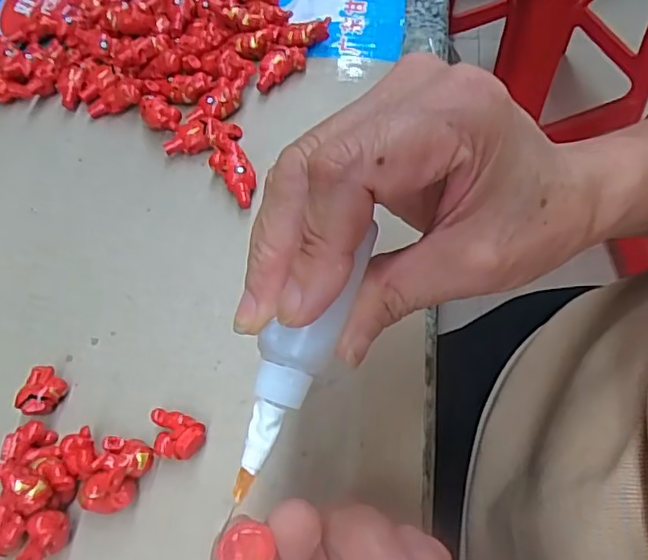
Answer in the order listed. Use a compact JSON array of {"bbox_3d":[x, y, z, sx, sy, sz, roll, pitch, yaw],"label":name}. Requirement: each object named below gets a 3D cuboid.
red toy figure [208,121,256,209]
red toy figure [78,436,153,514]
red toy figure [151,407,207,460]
[{"bbox_3d":[-0.050,-0.063,0.316,0.020,0.014,0.055,-16,60,-5],"label":"red toy figure"},{"bbox_3d":[-0.082,0.079,0.236,0.021,0.019,0.029,9,61,9],"label":"red toy figure"},{"bbox_3d":[-0.063,0.065,0.245,0.024,0.013,0.018,21,64,15],"label":"red toy figure"}]

